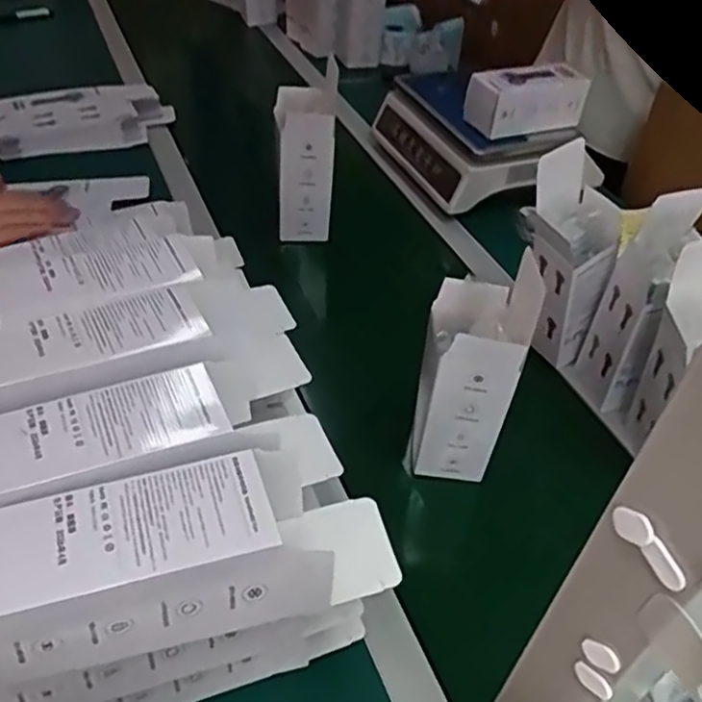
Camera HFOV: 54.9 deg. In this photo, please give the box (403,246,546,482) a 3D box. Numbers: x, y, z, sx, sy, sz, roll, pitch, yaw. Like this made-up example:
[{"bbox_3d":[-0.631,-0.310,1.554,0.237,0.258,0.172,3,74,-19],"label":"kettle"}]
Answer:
[{"bbox_3d":[0.109,0.020,0.636,0.082,0.221,0.081,6,45,3],"label":"box"}]

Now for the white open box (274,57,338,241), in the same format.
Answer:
[{"bbox_3d":[-0.061,-0.270,0.922,0.075,0.237,0.087,1,45,-3],"label":"white open box"}]

